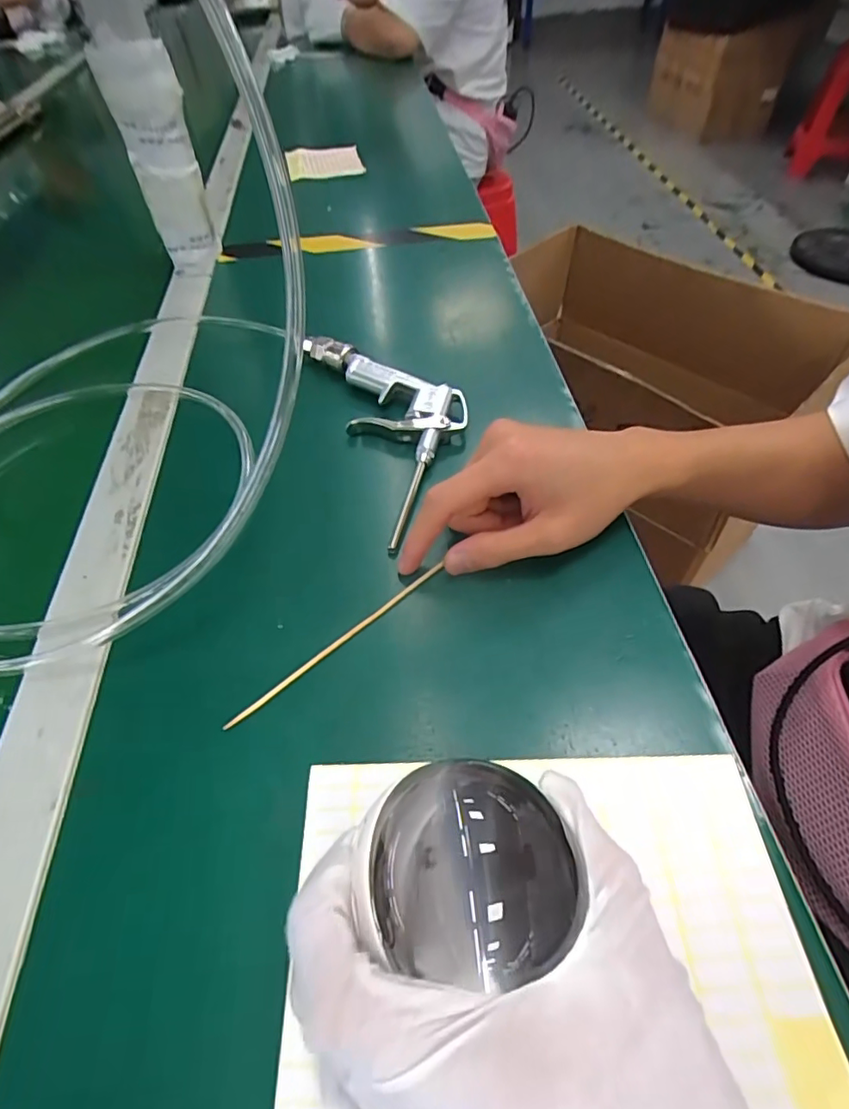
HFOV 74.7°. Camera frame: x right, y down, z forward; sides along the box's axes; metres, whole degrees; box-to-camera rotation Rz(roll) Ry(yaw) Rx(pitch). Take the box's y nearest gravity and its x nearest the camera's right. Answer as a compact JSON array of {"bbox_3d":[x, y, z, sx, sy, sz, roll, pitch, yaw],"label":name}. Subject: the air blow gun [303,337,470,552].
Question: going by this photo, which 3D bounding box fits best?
[{"bbox_3d":[-0.017,-0.104,0.401,0.090,0.024,0.219,-18,52,-12],"label":"air blow gun"}]

